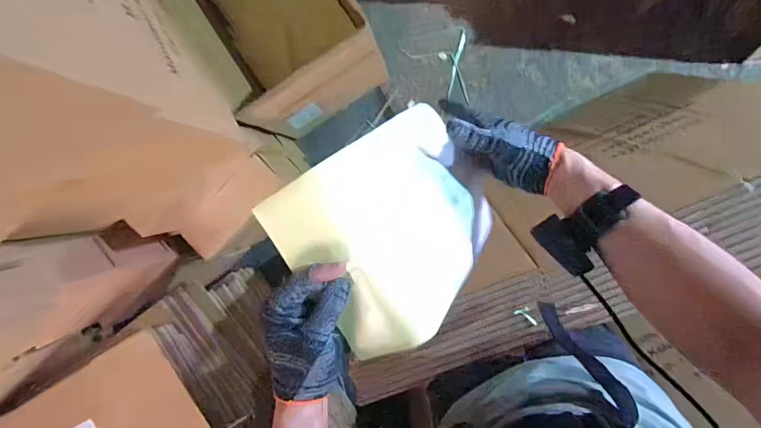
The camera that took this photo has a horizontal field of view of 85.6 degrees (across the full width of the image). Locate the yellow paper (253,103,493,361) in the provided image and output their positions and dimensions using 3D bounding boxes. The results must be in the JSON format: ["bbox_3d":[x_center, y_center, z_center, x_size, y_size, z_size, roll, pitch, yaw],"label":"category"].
[{"bbox_3d":[0.025,0.011,0.476,0.251,0.043,0.214,-40,104,-32],"label":"yellow paper"}]

